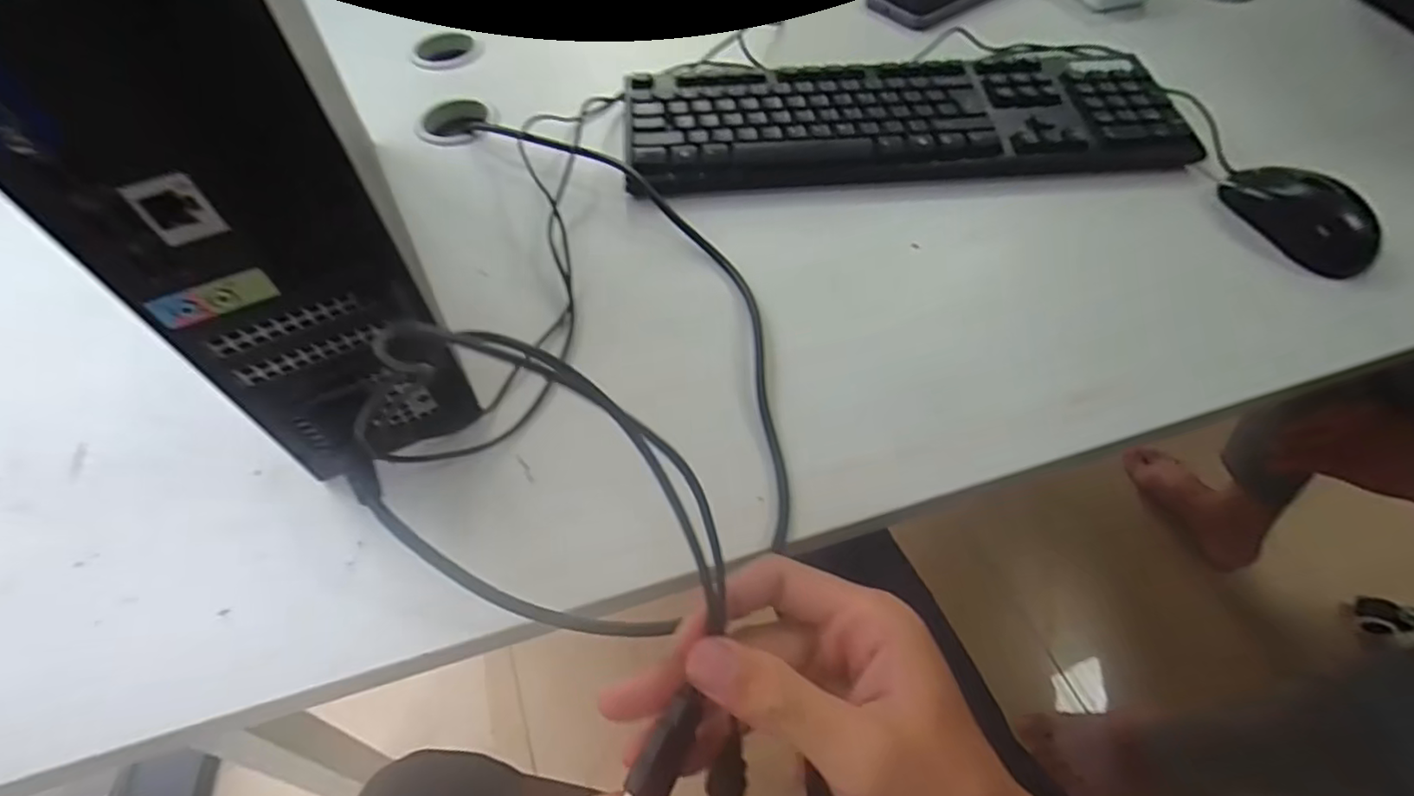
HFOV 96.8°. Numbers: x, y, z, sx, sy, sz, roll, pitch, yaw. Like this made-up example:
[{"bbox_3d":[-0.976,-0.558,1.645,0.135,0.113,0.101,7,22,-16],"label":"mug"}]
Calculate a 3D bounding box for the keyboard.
[{"bbox_3d":[0.157,-0.239,0.513,0.438,0.020,0.160,-4,56,-3],"label":"keyboard"}]

